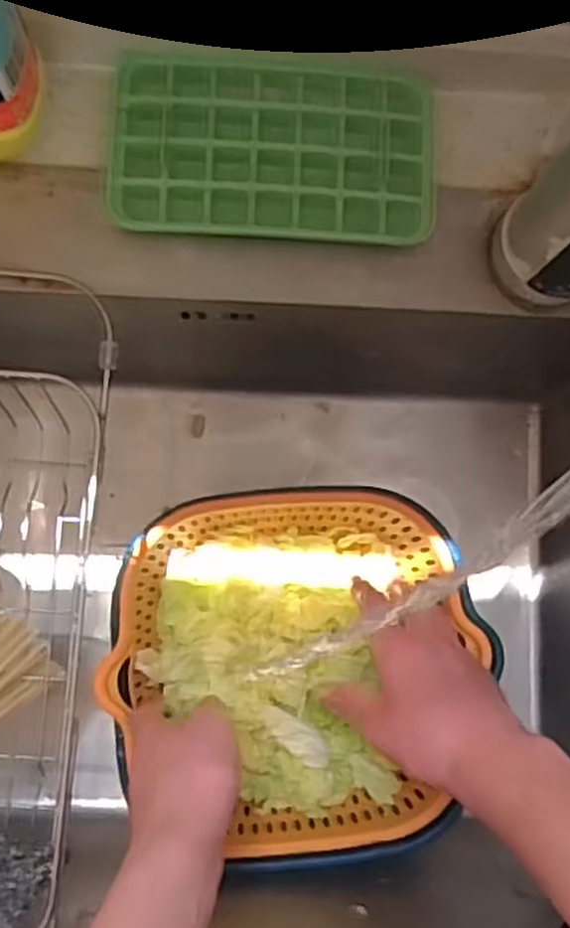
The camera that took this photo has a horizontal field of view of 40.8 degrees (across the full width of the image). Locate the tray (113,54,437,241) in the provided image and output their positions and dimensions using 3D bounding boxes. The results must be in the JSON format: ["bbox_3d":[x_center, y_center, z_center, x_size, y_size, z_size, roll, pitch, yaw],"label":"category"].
[{"bbox_3d":[-0.006,-0.176,0.433,0.178,0.016,0.098,3,87,-4],"label":"tray"}]

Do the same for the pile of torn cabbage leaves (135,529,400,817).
[{"bbox_3d":[-0.008,0.142,0.548,0.169,0.060,0.186,6,86,-4],"label":"pile of torn cabbage leaves"}]

